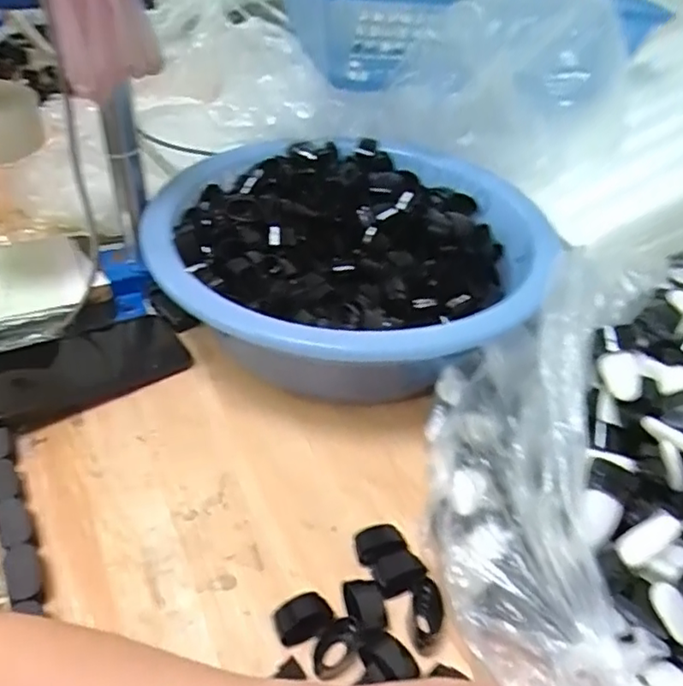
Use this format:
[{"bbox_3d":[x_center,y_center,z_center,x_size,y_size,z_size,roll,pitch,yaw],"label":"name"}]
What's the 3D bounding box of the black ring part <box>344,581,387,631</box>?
[{"bbox_3d":[0.015,0.157,0.356,0.022,0.011,0.030,-7,41,-13],"label":"black ring part"}]

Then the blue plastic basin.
[{"bbox_3d":[0.009,-0.072,0.551,0.324,0.111,0.346,3,39,-2],"label":"blue plastic basin"}]

